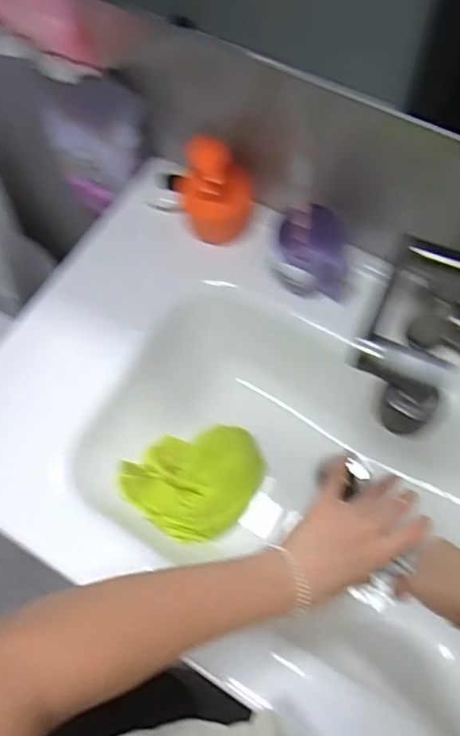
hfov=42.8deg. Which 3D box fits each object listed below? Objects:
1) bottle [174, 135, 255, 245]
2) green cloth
[{"bbox_3d":[-0.016,-0.210,0.671,0.089,0.136,0.072,-12,65,-2],"label":"bottle"},{"bbox_3d":[-0.038,0.127,0.701,0.134,0.055,0.157,37,72,19],"label":"green cloth"}]

